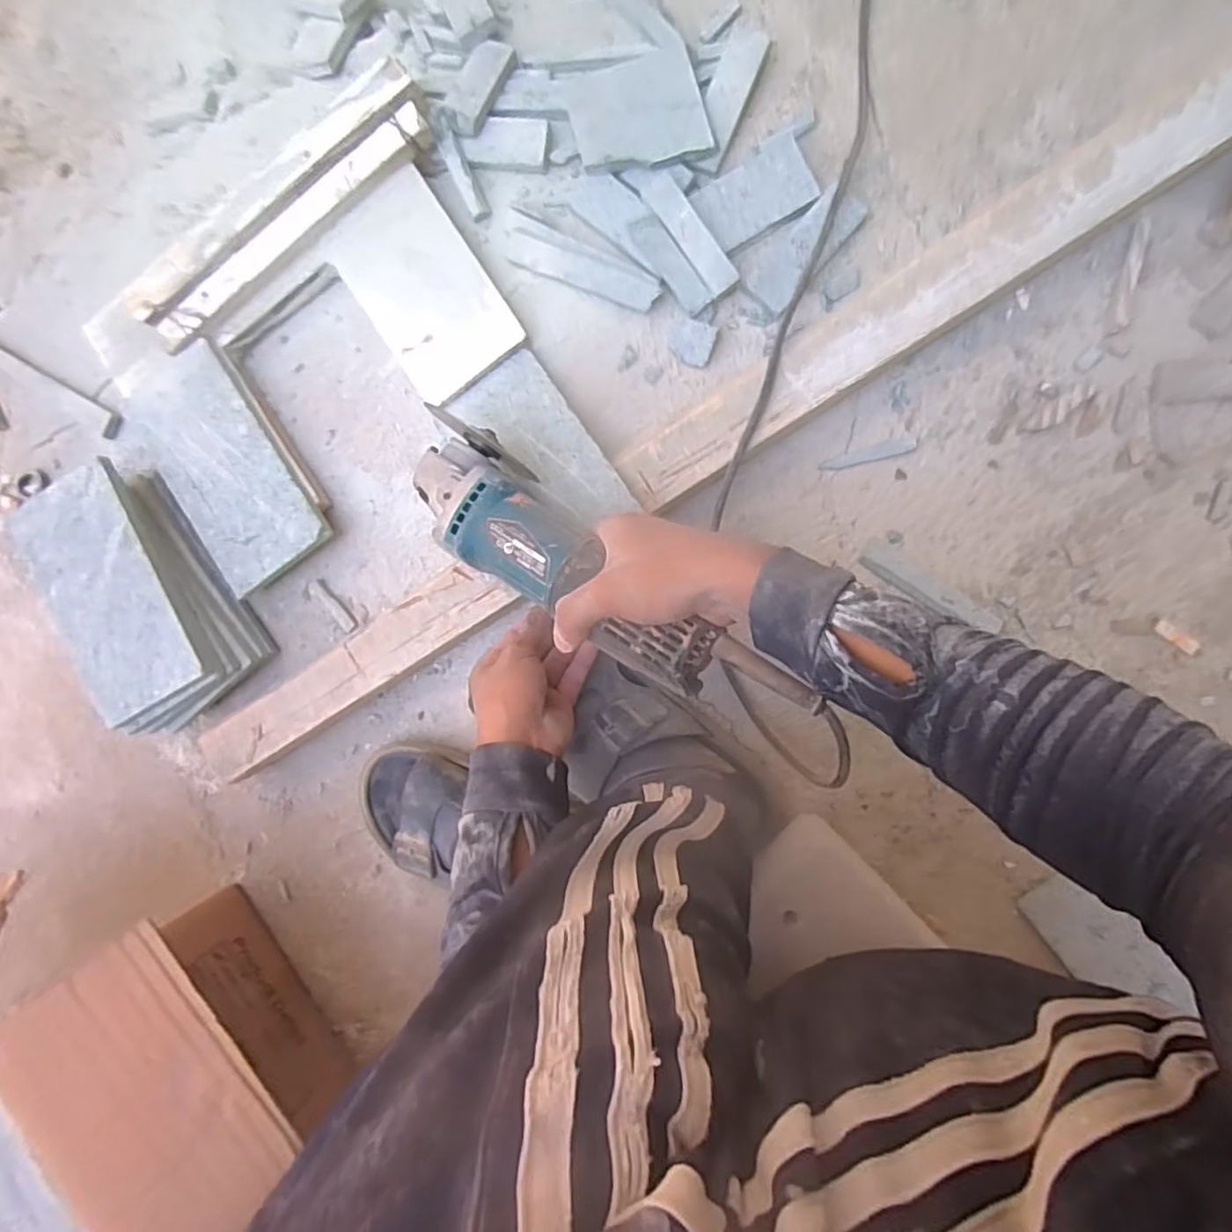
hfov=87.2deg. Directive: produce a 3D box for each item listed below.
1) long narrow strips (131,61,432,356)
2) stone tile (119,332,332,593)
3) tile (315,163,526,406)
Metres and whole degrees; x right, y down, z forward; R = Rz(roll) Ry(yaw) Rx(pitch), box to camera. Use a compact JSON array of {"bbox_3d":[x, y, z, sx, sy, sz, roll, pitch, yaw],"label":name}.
[{"bbox_3d":[-0.272,-0.326,0.538,0.286,0.035,0.060,-38,87,8],"label":"long narrow strips"},{"bbox_3d":[-0.338,-0.125,0.549,0.109,0.010,0.208,-35,86,8],"label":"stone tile"},{"bbox_3d":[-0.158,-0.268,0.528,0.100,0.007,0.169,-35,89,3],"label":"tile"}]

